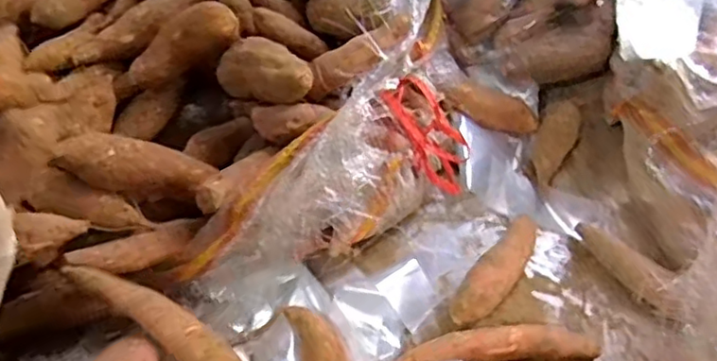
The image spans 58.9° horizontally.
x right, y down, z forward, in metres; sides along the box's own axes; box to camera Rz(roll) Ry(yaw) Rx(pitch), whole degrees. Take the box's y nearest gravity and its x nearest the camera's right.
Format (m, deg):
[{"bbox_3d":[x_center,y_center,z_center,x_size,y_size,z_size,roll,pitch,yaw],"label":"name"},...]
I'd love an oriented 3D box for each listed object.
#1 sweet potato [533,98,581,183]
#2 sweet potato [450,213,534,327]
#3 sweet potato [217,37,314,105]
[{"bbox_3d":[0.209,-0.044,0.680,0.044,0.034,0.093,30,61,16],"label":"sweet potato"},{"bbox_3d":[0.137,0.083,0.608,0.040,0.043,0.146,33,62,18],"label":"sweet potato"},{"bbox_3d":[-0.095,-0.107,0.622,0.123,0.051,0.048,18,54,41],"label":"sweet potato"}]

